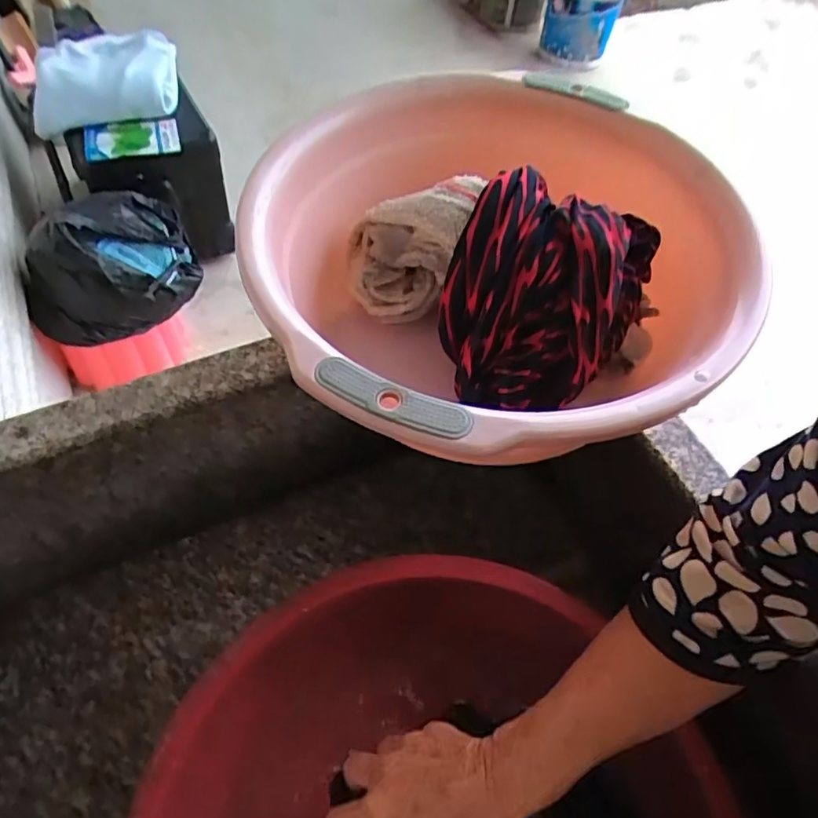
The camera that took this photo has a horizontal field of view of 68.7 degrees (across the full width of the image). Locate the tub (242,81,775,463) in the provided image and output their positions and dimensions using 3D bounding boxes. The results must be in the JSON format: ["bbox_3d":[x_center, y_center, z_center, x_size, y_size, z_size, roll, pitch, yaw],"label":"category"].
[{"bbox_3d":[0.040,-0.084,0.438,0.286,0.163,0.331,-5,55,-8],"label":"tub"}]

